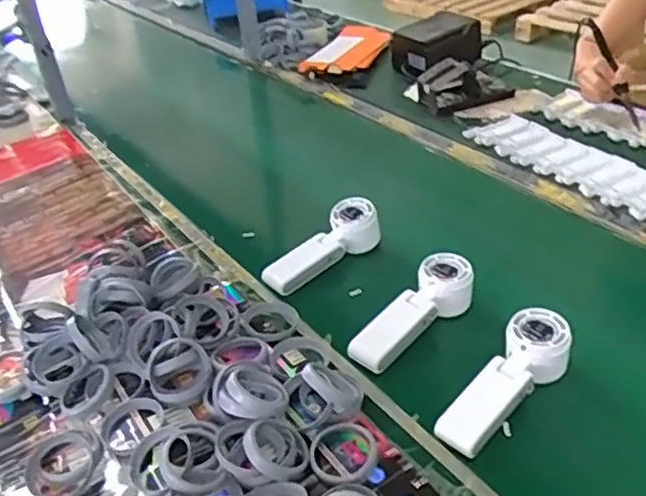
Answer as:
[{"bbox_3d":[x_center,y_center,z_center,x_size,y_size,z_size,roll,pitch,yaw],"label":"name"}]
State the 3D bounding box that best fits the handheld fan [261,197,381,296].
[{"bbox_3d":[0.002,0.003,0.827,0.161,0.064,0.045,-36,42,-9],"label":"handheld fan"}]

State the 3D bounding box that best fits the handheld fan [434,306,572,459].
[{"bbox_3d":[0.172,0.127,0.620,0.166,0.034,0.054,-43,47,-18],"label":"handheld fan"}]

